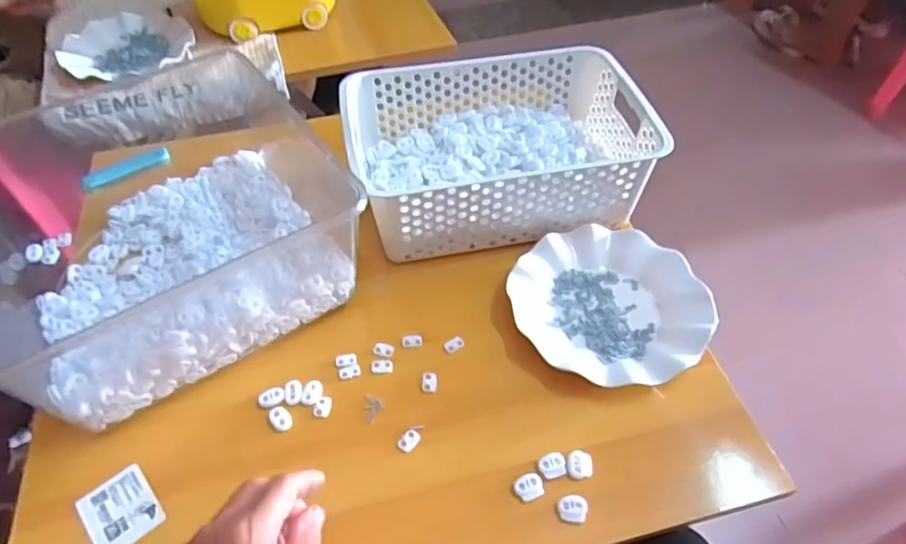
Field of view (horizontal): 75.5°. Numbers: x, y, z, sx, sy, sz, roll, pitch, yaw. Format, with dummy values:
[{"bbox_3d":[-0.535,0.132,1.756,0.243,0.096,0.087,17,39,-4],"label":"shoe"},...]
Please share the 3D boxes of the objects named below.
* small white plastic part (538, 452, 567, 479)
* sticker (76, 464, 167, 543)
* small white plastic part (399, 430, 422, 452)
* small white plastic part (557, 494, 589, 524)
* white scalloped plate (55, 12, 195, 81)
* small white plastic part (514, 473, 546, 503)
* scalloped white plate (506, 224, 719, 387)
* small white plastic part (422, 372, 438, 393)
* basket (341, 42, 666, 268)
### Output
[{"bbox_3d":[0.081,0.157,0.476,0.022,0.005,0.019,-7,50,-6],"label":"small white plastic part"},{"bbox_3d":[-0.260,0.187,0.459,0.050,0.004,0.061,-34,58,-30],"label":"sticker"},{"bbox_3d":[-0.037,0.142,0.494,0.014,0.006,0.020,28,55,22],"label":"small white plastic part"},{"bbox_3d":[0.093,0.184,0.454,0.023,0.005,0.020,1,50,1],"label":"small white plastic part"},{"bbox_3d":[-0.495,-0.343,0.889,0.181,0.023,0.181,0,50,0],"label":"white scalloped plate"},{"bbox_3d":[0.061,0.170,0.465,0.023,0.006,0.019,-17,52,-14],"label":"small white plastic part"},{"bbox_3d":[0.152,0.030,0.567,0.180,0.022,0.172,0,50,0],"label":"scalloped white plate"},{"bbox_3d":[-0.021,0.099,0.529,0.013,0.005,0.019,5,50,4],"label":"small white plastic part"},{"bbox_3d":[0.046,-0.136,0.641,0.297,0.101,0.201,-8,50,-8],"label":"basket"}]

